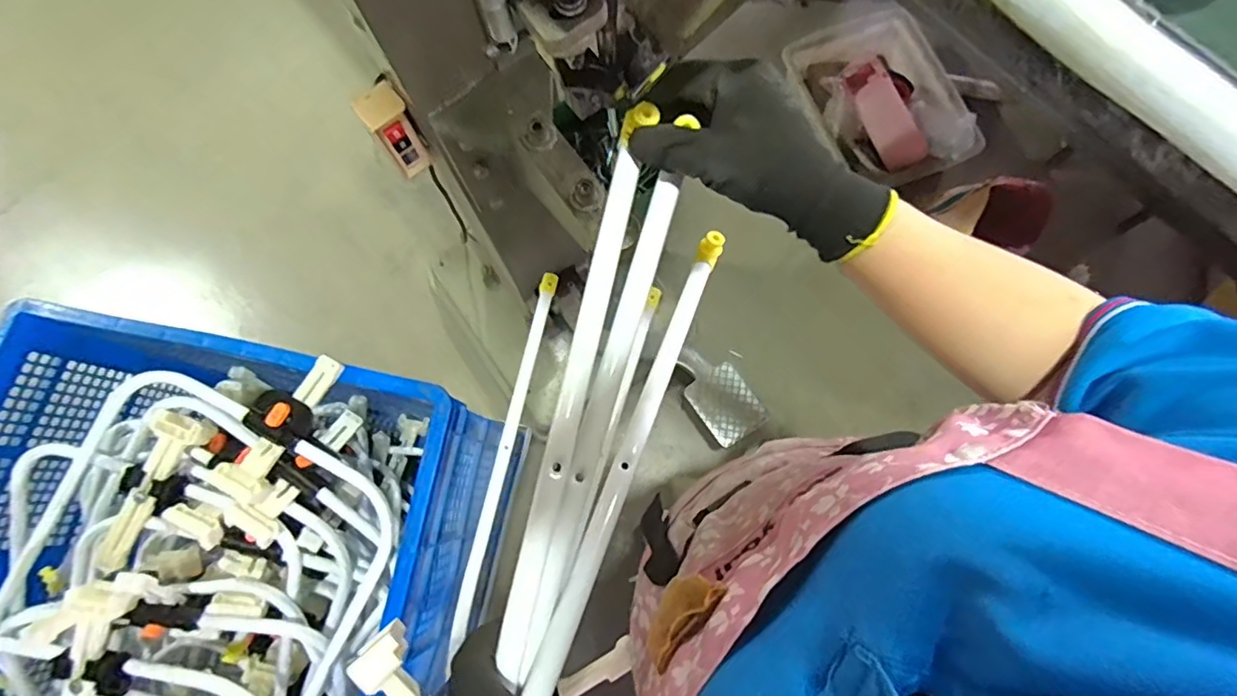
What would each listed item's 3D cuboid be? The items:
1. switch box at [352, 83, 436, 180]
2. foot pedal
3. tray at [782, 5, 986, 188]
[{"bbox_3d":[-0.257,-0.247,0.665,0.050,0.124,0.043,-38,78,-8],"label":"switch box"},{"bbox_3d":[0.210,0.092,1.232,0.119,0.037,0.216,-35,78,-7],"label":"foot pedal"},{"bbox_3d":[0.669,-0.624,1.433,0.384,0.176,0.471,-27,77,-5],"label":"tray"}]

